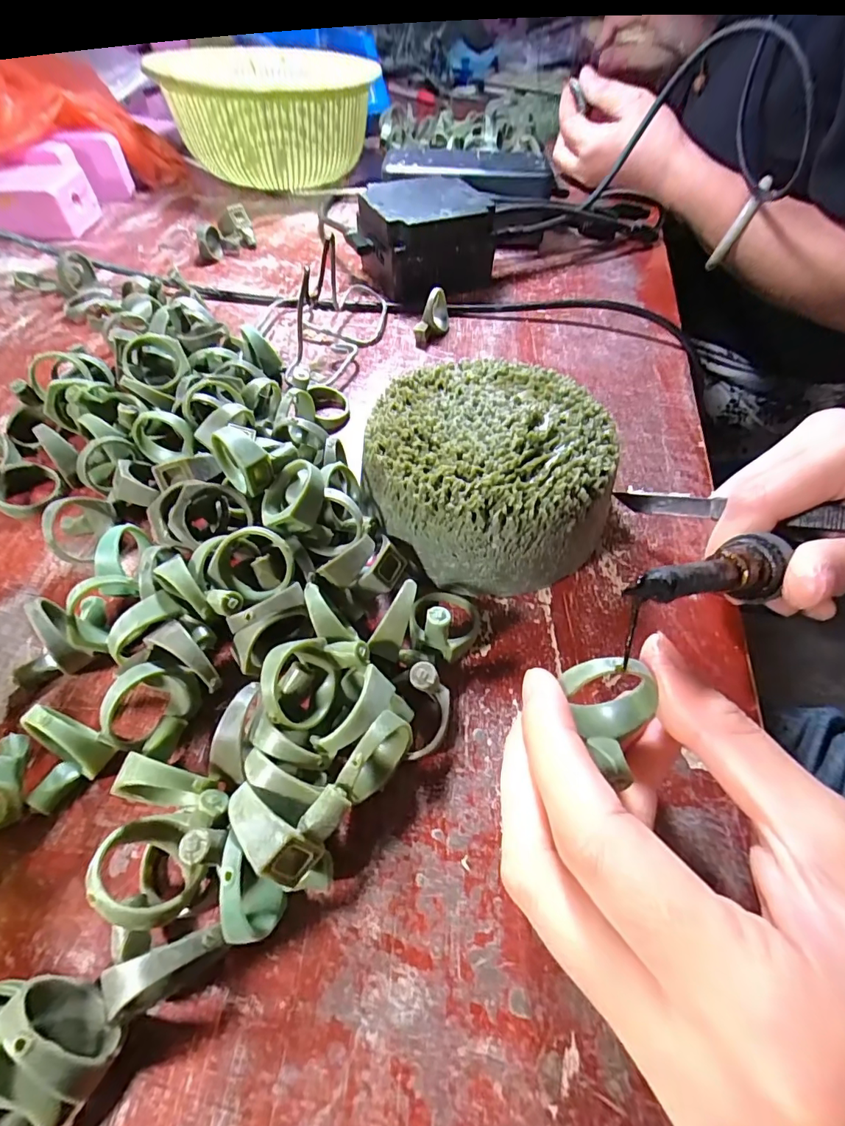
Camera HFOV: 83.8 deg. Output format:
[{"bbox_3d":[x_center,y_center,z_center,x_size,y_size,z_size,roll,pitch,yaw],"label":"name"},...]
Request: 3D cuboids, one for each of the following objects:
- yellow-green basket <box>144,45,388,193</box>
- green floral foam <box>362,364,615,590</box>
[{"bbox_3d":[-0.141,-0.423,0.452,0.179,0.083,0.213,2,54,0],"label":"yellow-green basket"},{"bbox_3d":[0.027,-0.040,0.201,0.098,0.045,0.102,5,55,1],"label":"green floral foam"}]

